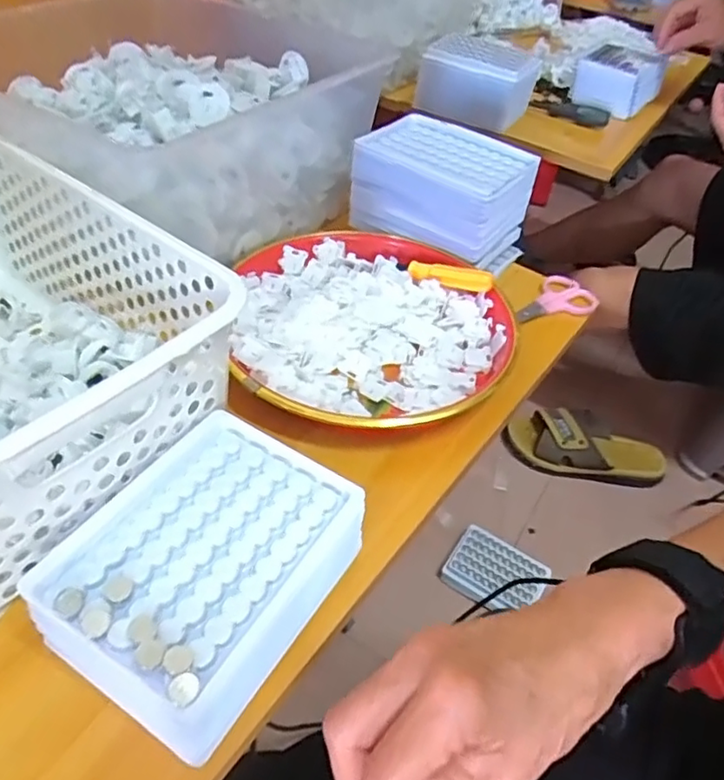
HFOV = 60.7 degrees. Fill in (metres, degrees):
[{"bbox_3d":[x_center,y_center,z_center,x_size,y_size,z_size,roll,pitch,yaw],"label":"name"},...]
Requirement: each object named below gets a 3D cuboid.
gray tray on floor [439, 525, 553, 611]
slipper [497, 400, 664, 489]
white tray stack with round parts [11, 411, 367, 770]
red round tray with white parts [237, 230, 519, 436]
[{"bbox_3d":[0.187,0.257,0.870,0.128,0.027,0.108,28,48,19],"label":"gray tray on floor"},{"bbox_3d":[0.381,0.091,1.047,0.266,0.061,0.111,11,45,3],"label":"slipper"},{"bbox_3d":[-0.072,0.086,0.301,0.110,0.051,0.135,26,48,17],"label":"white tray stack with round parts"},{"bbox_3d":[0.011,-0.050,0.457,0.200,0.027,0.213,4,45,-4],"label":"red round tray with white parts"}]

